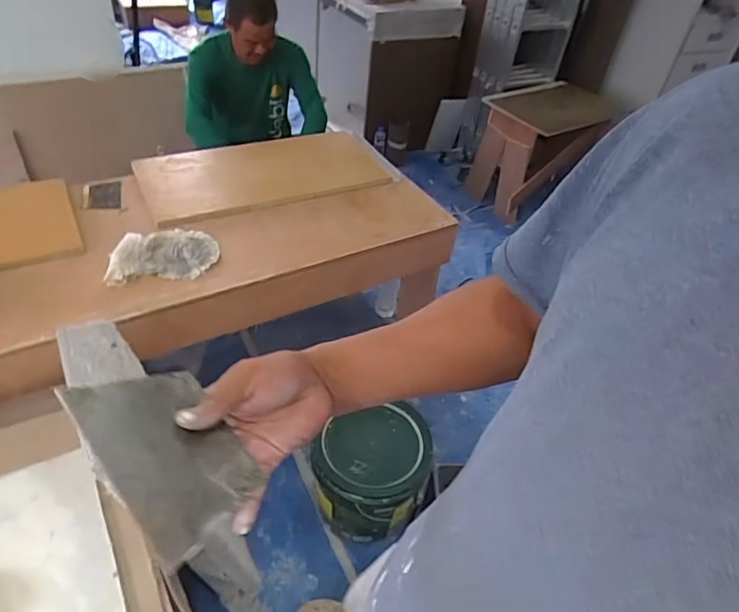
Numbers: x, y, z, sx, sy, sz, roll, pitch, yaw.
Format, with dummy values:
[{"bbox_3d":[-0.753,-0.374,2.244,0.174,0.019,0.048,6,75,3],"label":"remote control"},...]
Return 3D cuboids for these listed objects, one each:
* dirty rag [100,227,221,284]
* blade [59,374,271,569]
[{"bbox_3d":[-0.499,-0.130,1.289,0.254,0.042,0.178,-10,45,-18],"label":"dirty rag"},{"bbox_3d":[-0.141,0.102,0.382,0.135,0.006,0.096,49,33,15],"label":"blade"}]

